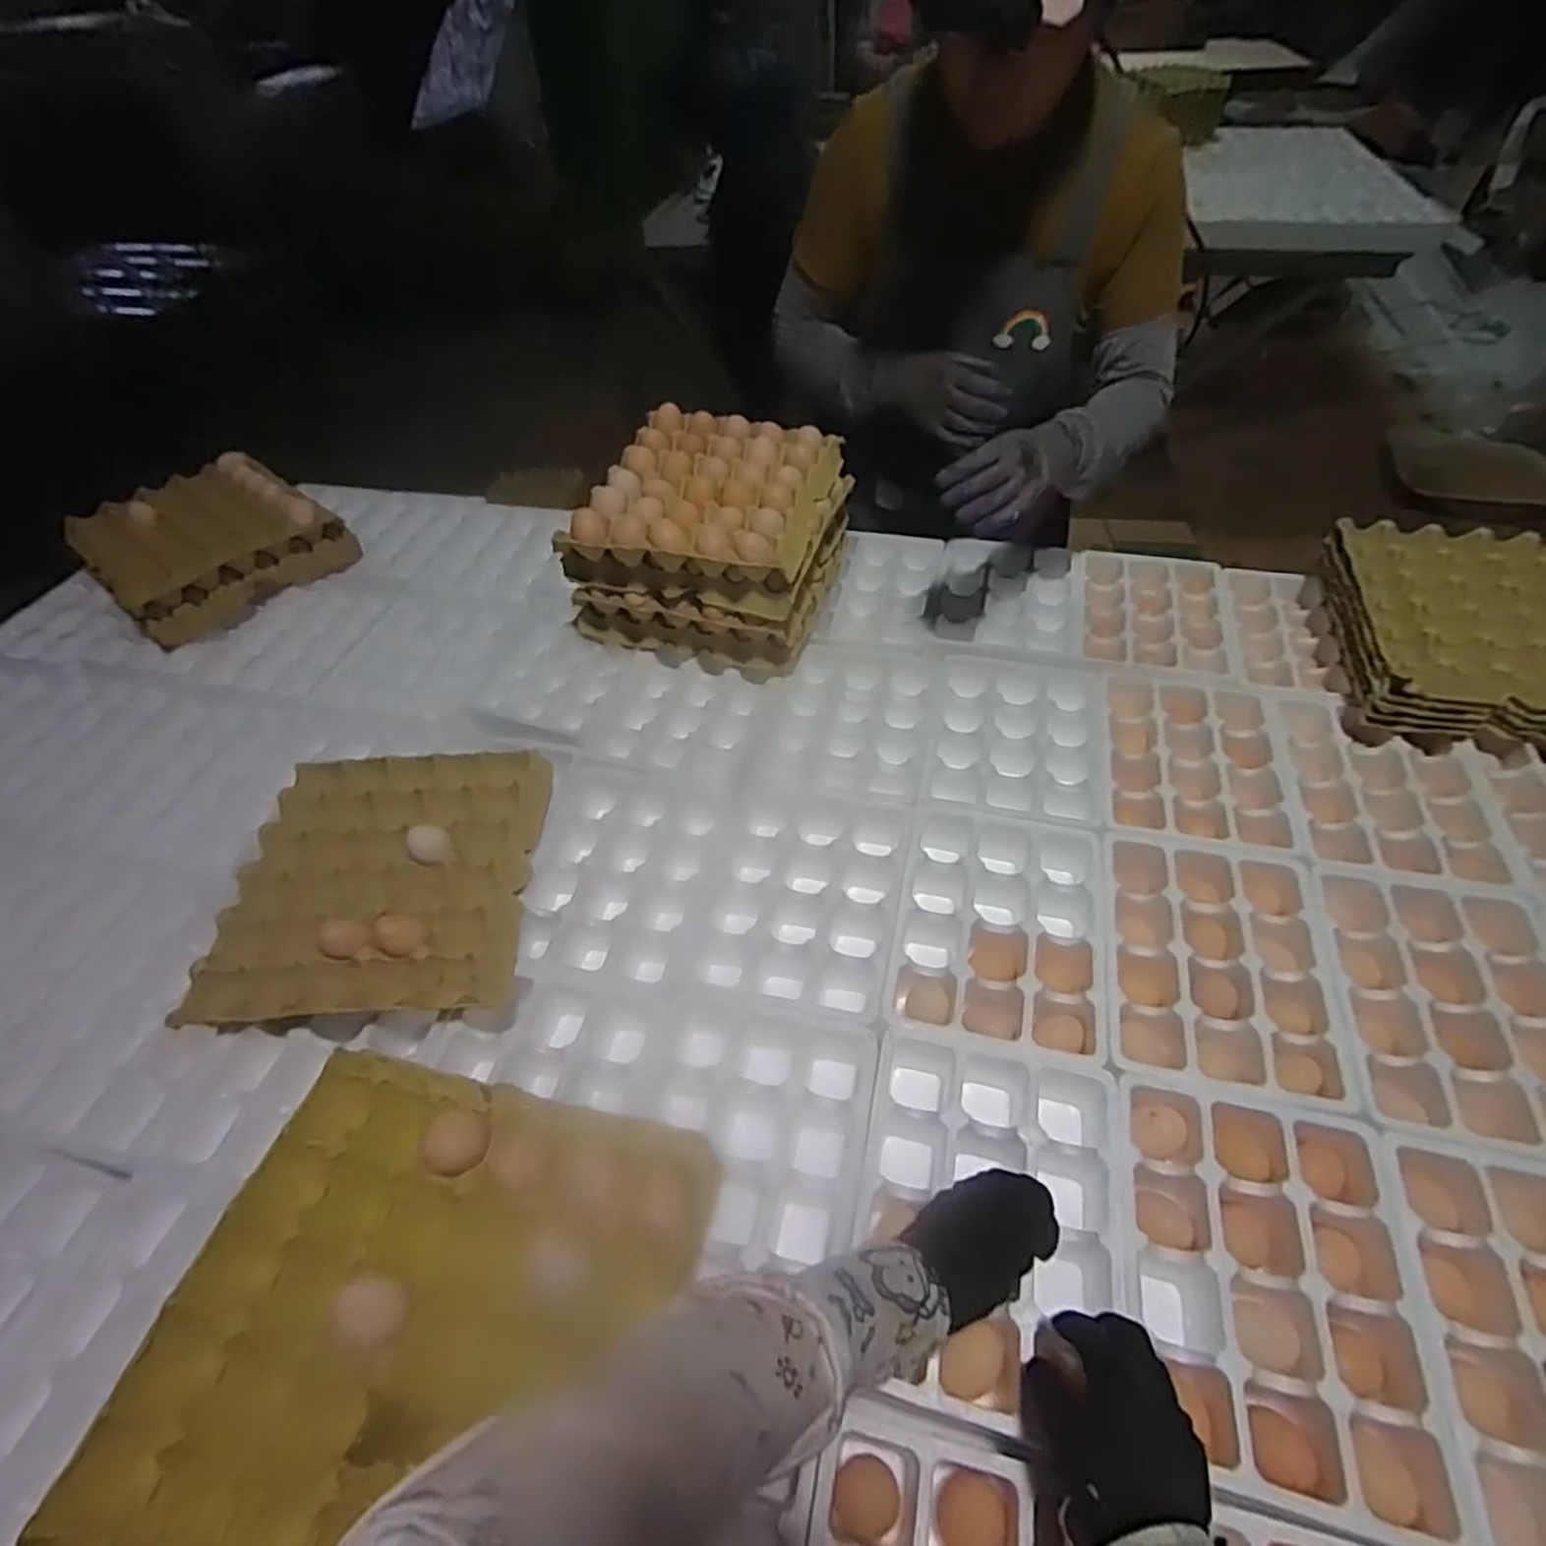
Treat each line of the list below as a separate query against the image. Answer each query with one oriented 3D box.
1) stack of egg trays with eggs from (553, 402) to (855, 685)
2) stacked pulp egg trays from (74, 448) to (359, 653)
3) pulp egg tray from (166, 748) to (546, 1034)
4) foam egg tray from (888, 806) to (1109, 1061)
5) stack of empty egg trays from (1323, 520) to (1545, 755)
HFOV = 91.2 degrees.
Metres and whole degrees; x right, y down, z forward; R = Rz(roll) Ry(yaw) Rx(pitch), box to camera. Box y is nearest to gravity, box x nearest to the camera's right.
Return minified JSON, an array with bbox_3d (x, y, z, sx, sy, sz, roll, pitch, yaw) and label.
[{"bbox_3d":[-0.073,-0.297,0.975,0.286,0.191,0.285,12,50,15],"label":"stack of egg trays with eggs"},{"bbox_3d":[-0.837,-0.344,1.130,0.300,0.110,0.295,31,57,28],"label":"stacked pulp egg trays"},{"bbox_3d":[-0.378,0.104,0.743,0.282,0.051,0.290,-4,48,0],"label":"pulp egg tray"},{"bbox_3d":[0.212,0.152,0.725,0.181,0.052,0.246,10,52,12],"label":"foam egg tray"},{"bbox_3d":[0.799,-0.153,0.846,0.295,0.107,0.259,7,49,10],"label":"stack of empty egg trays"}]

